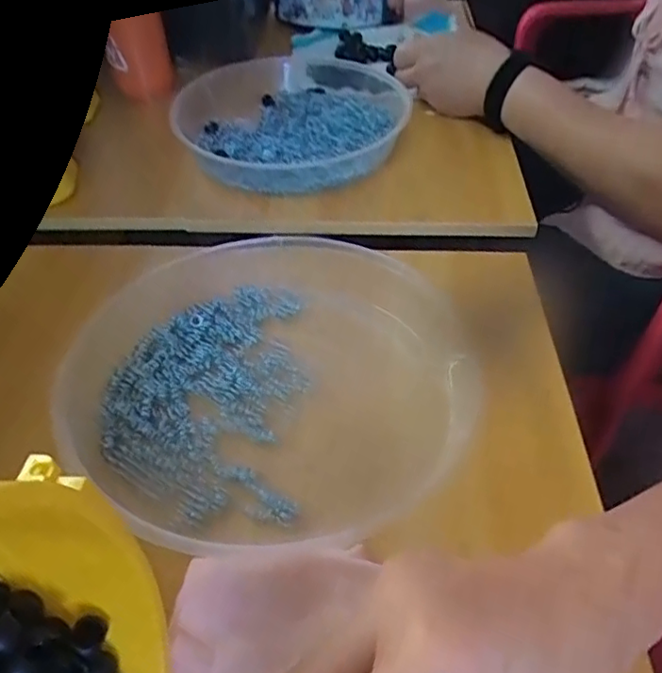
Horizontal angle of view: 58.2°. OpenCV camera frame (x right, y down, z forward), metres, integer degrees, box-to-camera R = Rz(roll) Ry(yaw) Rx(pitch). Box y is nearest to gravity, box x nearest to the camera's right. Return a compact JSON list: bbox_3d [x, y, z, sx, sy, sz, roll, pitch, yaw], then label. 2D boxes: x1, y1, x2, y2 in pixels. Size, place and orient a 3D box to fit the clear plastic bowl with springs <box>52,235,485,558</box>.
[{"bbox_3d":[-0.045,0.017,0.363,0.237,0.040,0.223,1,44,-1],"label":"clear plastic bowl with springs"}]

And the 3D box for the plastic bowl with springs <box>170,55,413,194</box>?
[{"bbox_3d":[-0.042,-0.213,0.581,0.215,0.052,0.214,1,44,-1],"label":"plastic bowl with springs"}]

